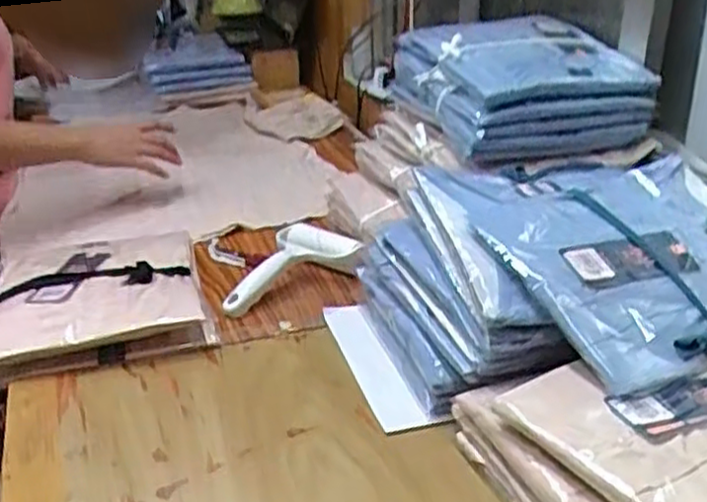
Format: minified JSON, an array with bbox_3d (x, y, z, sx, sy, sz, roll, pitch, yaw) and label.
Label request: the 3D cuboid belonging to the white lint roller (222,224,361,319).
[{"bbox_3d":[-0.070,0.021,0.869,0.102,0.036,0.193,12,30,20],"label":"white lint roller"}]

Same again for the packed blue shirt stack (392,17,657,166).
[{"bbox_3d":[0.191,-0.205,0.901,0.220,0.118,0.275,-6,28,-14],"label":"packed blue shirt stack"}]

